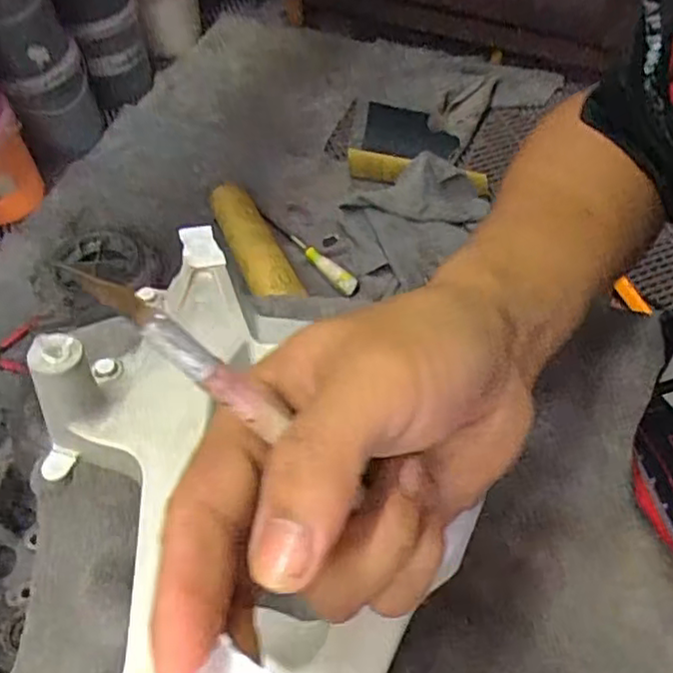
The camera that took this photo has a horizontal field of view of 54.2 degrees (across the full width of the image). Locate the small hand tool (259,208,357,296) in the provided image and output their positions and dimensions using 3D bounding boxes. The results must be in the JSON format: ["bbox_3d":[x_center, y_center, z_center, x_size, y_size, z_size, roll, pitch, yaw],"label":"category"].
[{"bbox_3d":[-0.043,-0.135,1.017,0.031,0.023,0.204,-38,66,-21],"label":"small hand tool"}]

